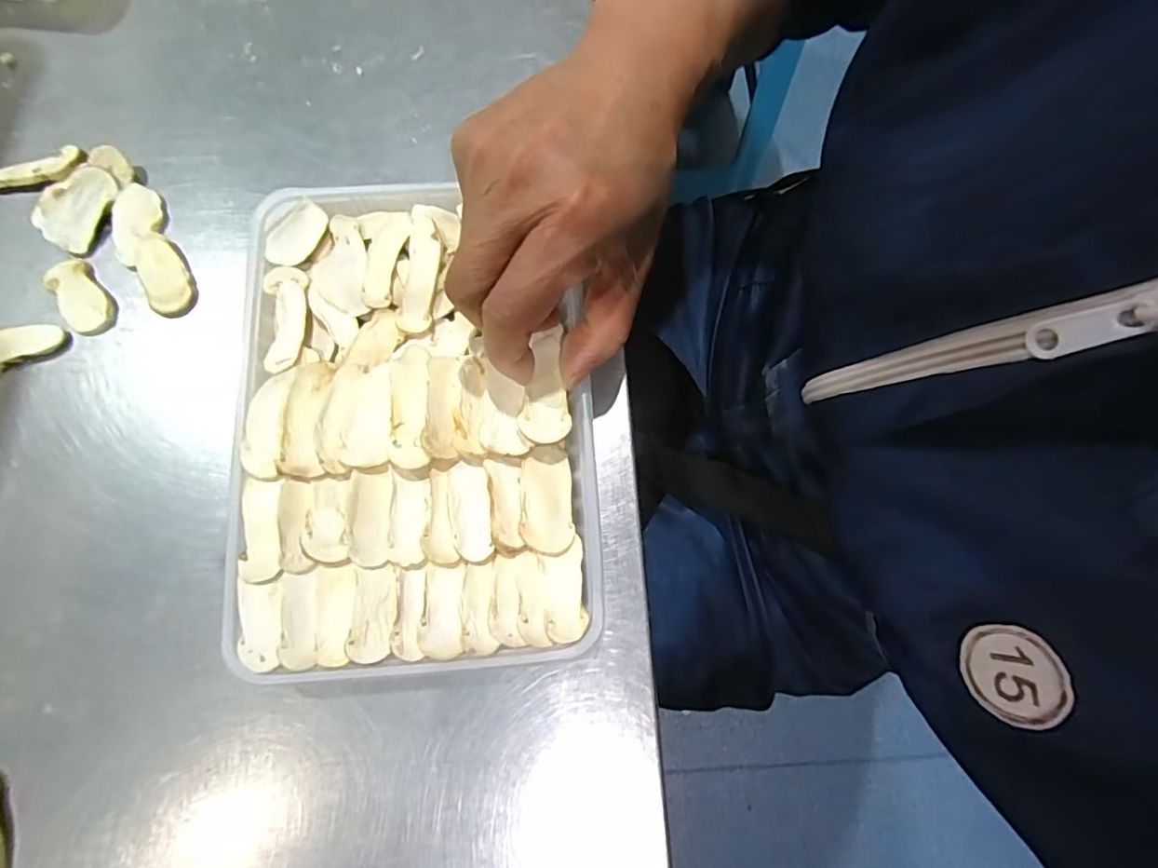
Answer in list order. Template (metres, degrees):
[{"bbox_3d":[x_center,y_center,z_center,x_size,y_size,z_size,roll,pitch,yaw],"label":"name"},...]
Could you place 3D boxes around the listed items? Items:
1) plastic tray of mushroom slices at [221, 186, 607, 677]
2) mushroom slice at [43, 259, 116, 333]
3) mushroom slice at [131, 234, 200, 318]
[{"bbox_3d":[-0.076,-0.012,0.256,0.157,0.034,0.226,-5,77,-3],"label":"plastic tray of mushroom slices"},{"bbox_3d":[-0.260,-0.072,0.279,0.023,0.004,0.043,-38,81,-9],"label":"mushroom slice"},{"bbox_3d":[-0.217,-0.083,0.282,0.024,0.005,0.045,-27,79,-8],"label":"mushroom slice"}]

